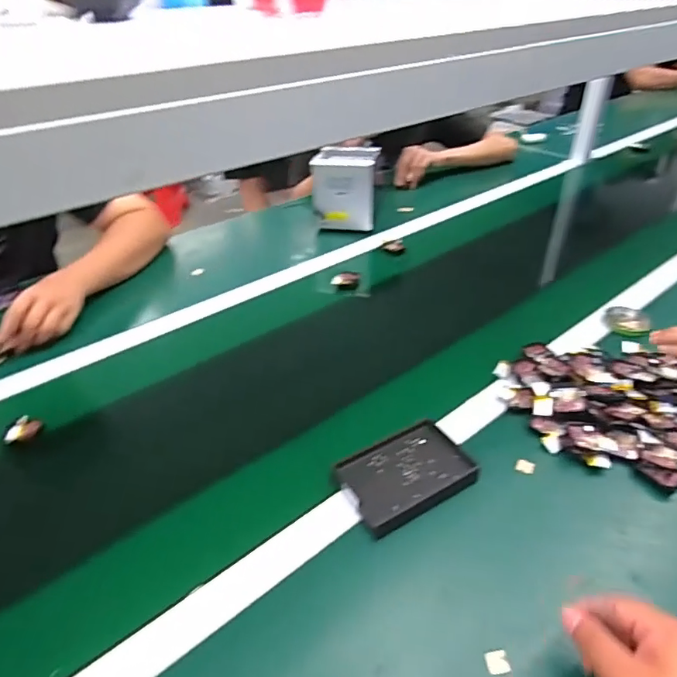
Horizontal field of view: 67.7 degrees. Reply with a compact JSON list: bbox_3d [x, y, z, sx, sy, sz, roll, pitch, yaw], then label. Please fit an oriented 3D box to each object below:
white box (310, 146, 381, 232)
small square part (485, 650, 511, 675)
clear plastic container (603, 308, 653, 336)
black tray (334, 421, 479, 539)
[{"bbox_3d":[0.020,-0.319,1.073,0.129,0.138,0.105,6,37,9],"label":"white box"},{"bbox_3d":[0.130,0.265,0.413,0.018,0.004,0.017,-8,37,-6],"label":"small square part"},{"bbox_3d":[0.451,-0.026,0.785,0.064,0.017,0.063,19,41,25],"label":"clear plastic container"},{"bbox_3d":[0.075,0.147,0.558,0.140,0.019,0.095,-19,40,-23],"label":"black tray"}]

